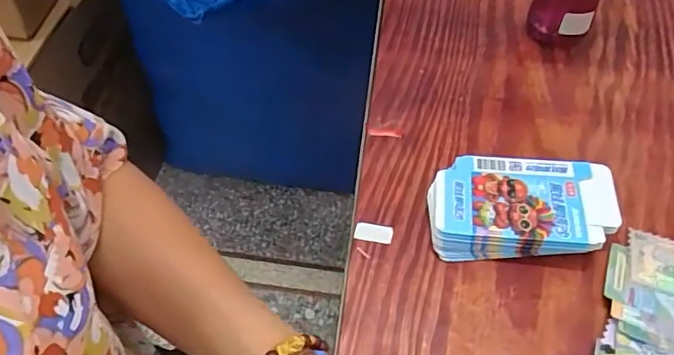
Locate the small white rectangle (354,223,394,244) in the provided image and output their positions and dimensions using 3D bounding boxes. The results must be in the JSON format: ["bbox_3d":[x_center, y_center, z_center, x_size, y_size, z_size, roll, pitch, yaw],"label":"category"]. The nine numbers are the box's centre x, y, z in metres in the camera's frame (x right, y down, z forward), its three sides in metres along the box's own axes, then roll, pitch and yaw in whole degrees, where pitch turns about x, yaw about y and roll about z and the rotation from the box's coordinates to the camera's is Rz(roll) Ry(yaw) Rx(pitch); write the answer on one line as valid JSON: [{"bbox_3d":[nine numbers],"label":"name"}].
[{"bbox_3d":[0.032,0.048,0.471,0.032,0.004,0.017,5,51,7],"label":"small white rectangle"}]

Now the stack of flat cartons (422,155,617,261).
[{"bbox_3d":[0.157,0.025,0.469,0.153,0.030,0.088,-1,51,2],"label":"stack of flat cartons"}]

